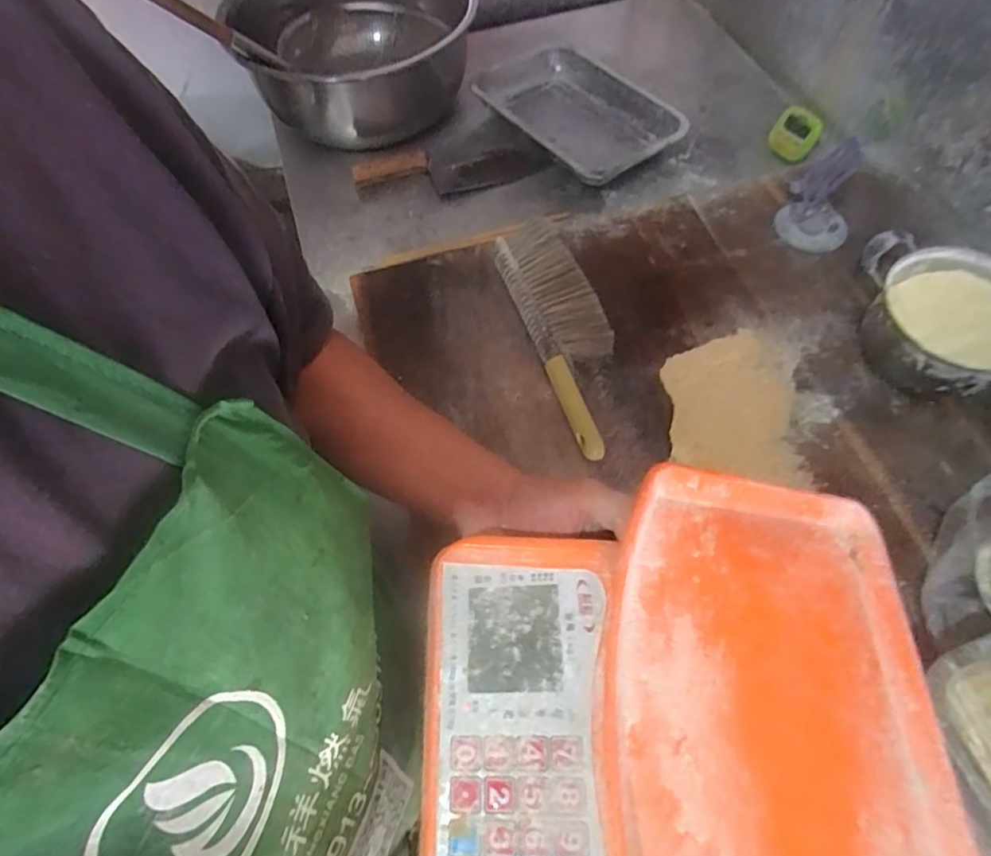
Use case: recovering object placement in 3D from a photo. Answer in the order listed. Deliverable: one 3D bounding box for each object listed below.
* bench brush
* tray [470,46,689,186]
[{"bbox_3d":[0.079,-0.114,0.630,0.090,0.037,0.319,-17,63,-7],"label":"bench brush"},{"bbox_3d":[0.110,-0.495,0.866,0.202,0.046,0.341,-35,66,-15],"label":"tray"}]

